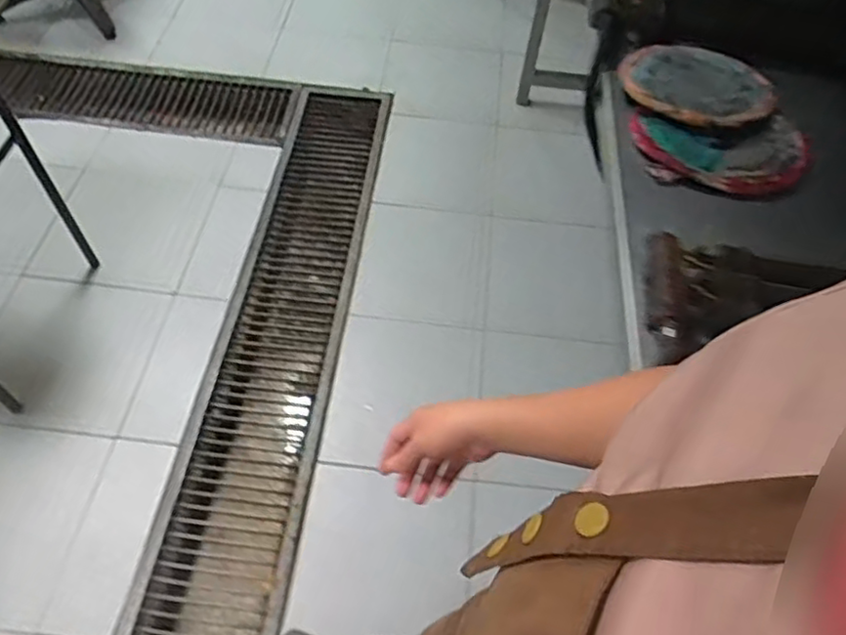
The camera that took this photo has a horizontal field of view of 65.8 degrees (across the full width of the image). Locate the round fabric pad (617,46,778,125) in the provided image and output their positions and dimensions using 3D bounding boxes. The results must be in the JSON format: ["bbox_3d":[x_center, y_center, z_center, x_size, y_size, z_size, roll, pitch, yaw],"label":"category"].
[{"bbox_3d":[0.351,-0.292,0.825,0.193,0.028,0.164,11,54,3],"label":"round fabric pad"}]

